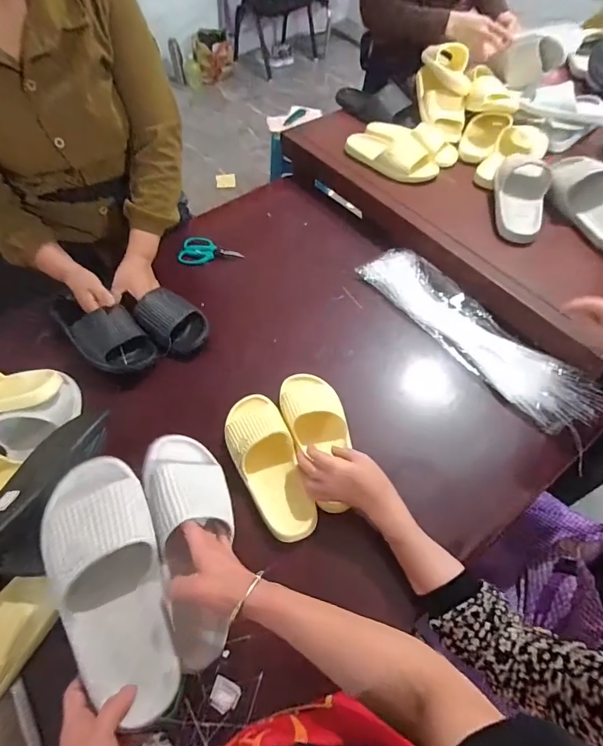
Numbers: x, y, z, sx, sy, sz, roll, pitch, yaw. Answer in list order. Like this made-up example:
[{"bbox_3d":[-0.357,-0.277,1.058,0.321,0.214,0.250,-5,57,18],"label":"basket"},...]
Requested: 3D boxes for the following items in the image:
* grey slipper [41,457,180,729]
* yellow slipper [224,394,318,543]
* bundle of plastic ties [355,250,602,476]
[{"bbox_3d":[-0.199,0.218,0.423,0.102,0.061,0.262,-20,74,-13],"label":"grey slipper"},{"bbox_3d":[-0.056,0.135,0.640,0.095,0.063,0.248,-18,58,-12],"label":"yellow slipper"},{"bbox_3d":[0.334,-0.081,0.798,0.133,0.034,0.536,-33,62,-20],"label":"bundle of plastic ties"}]

